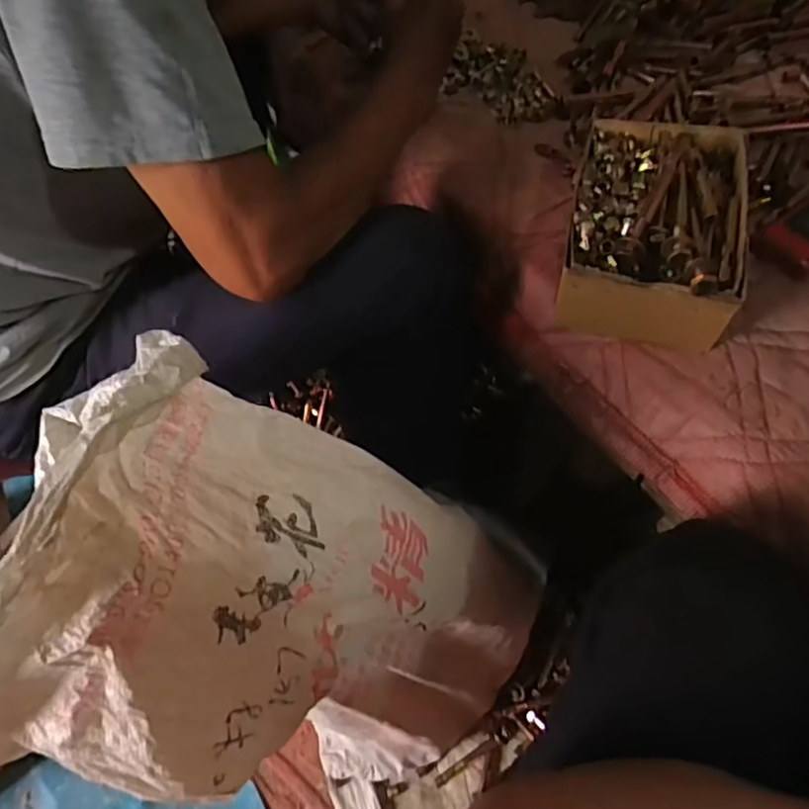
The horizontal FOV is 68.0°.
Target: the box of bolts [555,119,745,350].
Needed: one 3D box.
[{"bbox_3d":[0.206,-0.150,0.495,0.133,0.074,0.191,12,61,9],"label":"box of bolts"}]

